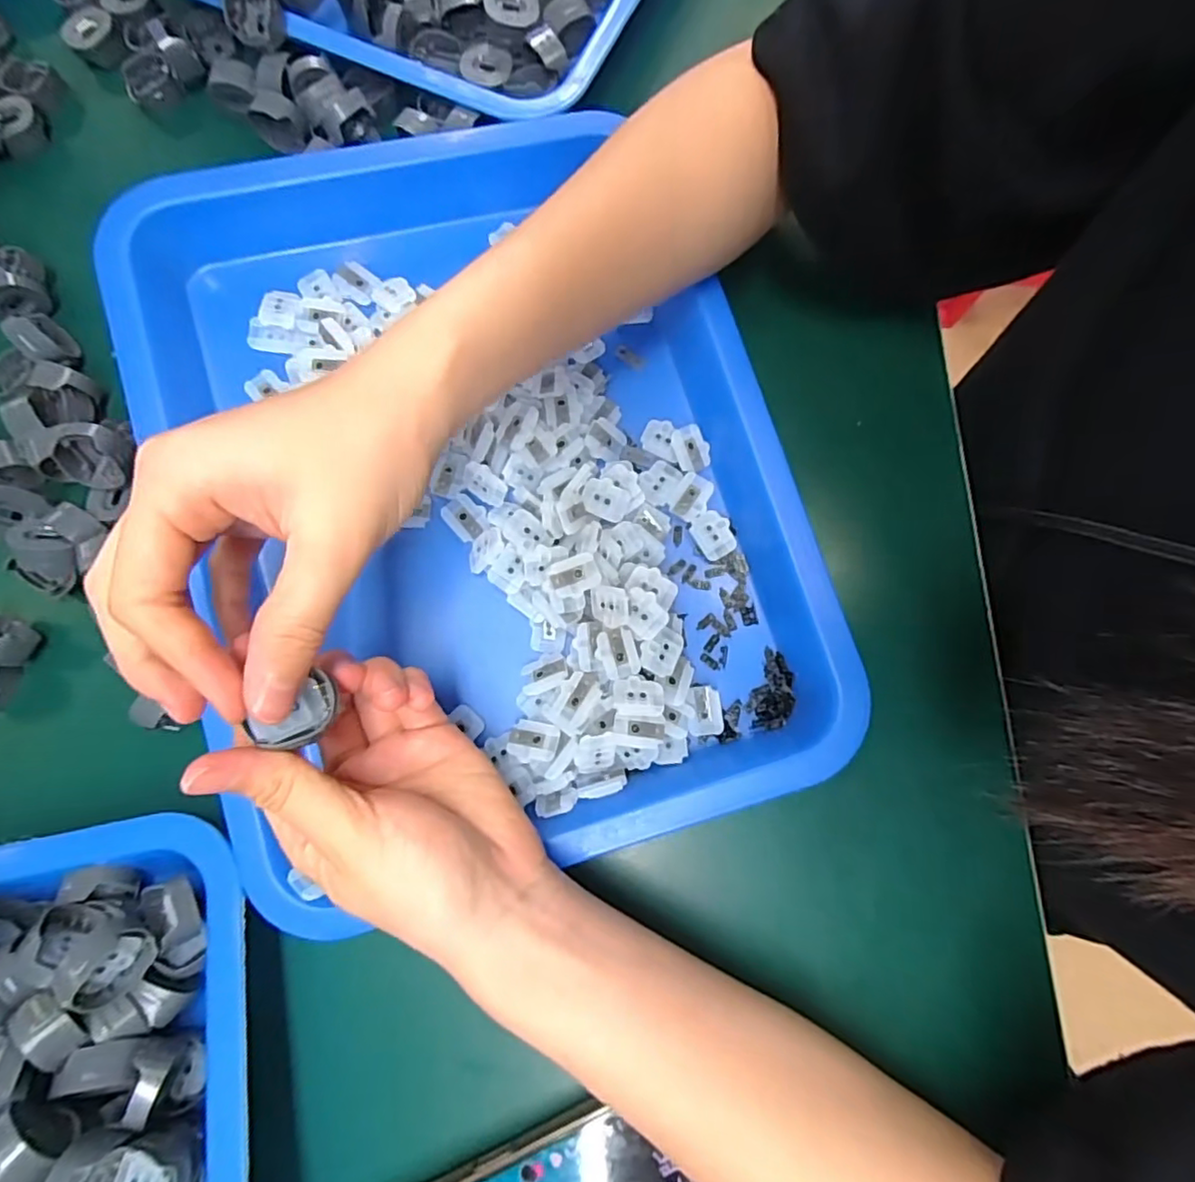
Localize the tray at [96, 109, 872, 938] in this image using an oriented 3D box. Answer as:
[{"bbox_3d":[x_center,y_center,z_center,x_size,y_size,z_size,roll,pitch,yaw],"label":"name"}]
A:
[{"bbox_3d":[-0.050,-0.058,0.272,0.269,0.050,0.344,-19,79,-3],"label":"tray"}]

